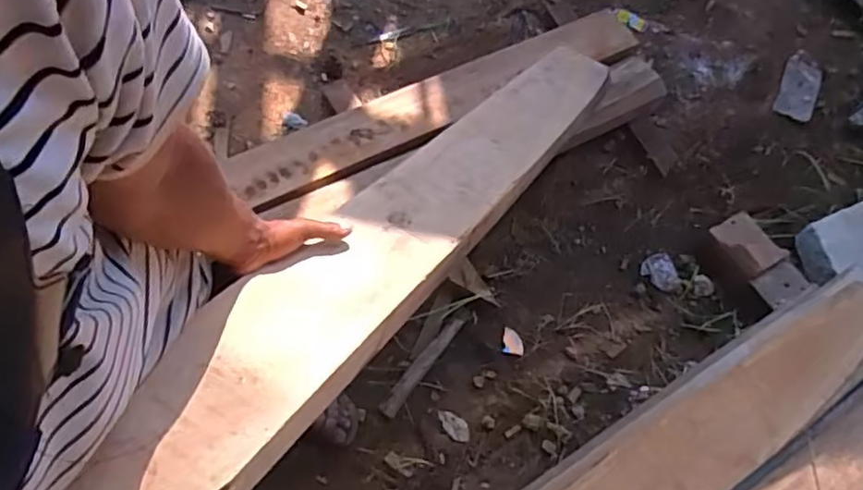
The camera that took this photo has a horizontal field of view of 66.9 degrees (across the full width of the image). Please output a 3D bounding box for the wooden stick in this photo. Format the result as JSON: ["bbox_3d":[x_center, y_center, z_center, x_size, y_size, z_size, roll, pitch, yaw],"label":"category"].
[{"bbox_3d":[-0.020,0.256,1.389,0.034,0.038,0.255,35,69,14],"label":"wooden stick"}]

